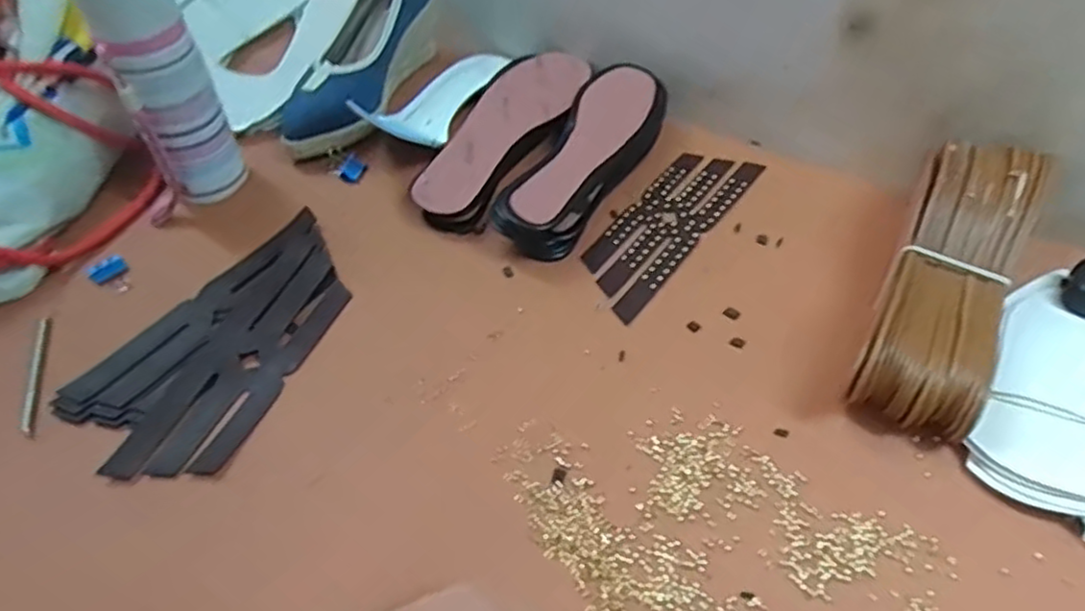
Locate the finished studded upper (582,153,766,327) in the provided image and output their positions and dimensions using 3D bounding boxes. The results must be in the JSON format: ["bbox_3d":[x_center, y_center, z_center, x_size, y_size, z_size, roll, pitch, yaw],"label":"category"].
[{"bbox_3d":[0.108,-0.074,0.594,0.067,0.010,0.209,32,58,24],"label":"finished studded upper"}]

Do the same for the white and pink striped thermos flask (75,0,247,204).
[{"bbox_3d":[-0.304,-0.182,0.559,0.065,0.219,0.072,-22,55,-16],"label":"white and pink striped thermos flask"}]

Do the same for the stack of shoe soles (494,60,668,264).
[{"bbox_3d":[0.040,-0.124,0.604,0.075,0.057,0.216,22,55,17],"label":"stack of shoe soles"}]

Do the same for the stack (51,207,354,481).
[{"bbox_3d":[-0.223,0.029,0.512,0.128,0.017,0.219,32,58,24],"label":"stack"}]

